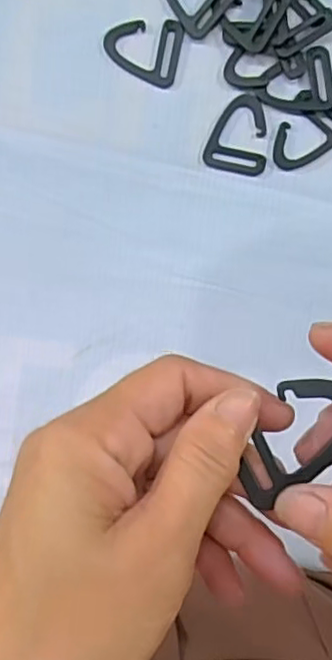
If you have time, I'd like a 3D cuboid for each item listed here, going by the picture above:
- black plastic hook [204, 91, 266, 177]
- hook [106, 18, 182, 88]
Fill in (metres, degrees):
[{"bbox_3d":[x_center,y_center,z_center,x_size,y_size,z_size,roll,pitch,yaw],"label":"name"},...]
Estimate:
[{"bbox_3d":[0.043,-0.114,0.371,0.035,0.004,0.044,12,97,1],"label":"black plastic hook"},{"bbox_3d":[-0.014,-0.161,0.365,0.043,0.004,0.036,12,97,1],"label":"hook"}]

